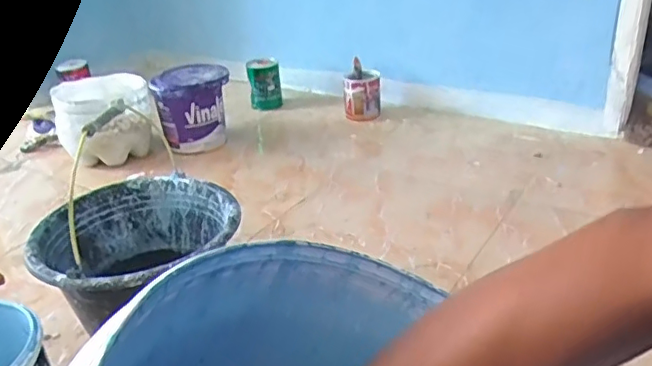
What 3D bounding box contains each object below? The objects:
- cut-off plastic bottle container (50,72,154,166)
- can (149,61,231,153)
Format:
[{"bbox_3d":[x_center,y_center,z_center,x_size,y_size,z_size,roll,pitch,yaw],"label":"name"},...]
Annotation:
[{"bbox_3d":[-0.583,-0.167,1.514,0.236,0.174,0.271,-13,29,-16],"label":"cut-off plastic bottle container"},{"bbox_3d":[-0.346,-0.189,1.512,0.196,0.202,0.180,-12,29,-14],"label":"can"}]

